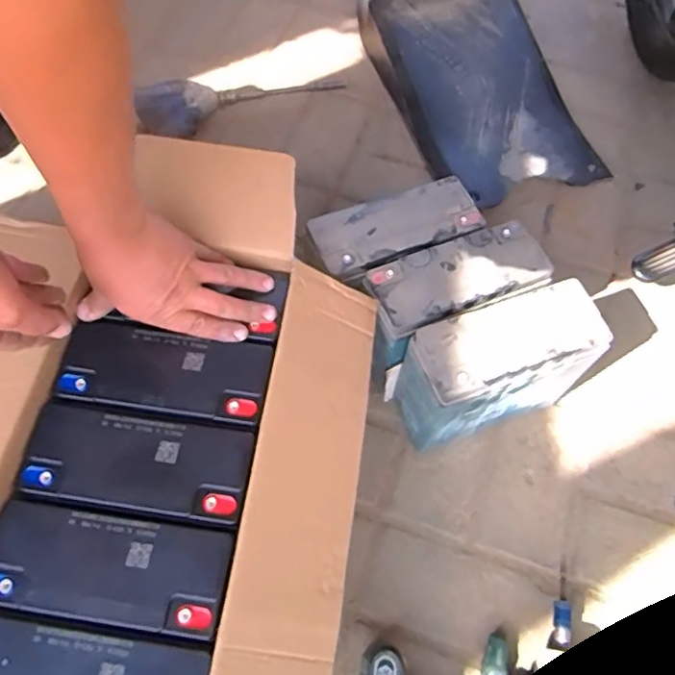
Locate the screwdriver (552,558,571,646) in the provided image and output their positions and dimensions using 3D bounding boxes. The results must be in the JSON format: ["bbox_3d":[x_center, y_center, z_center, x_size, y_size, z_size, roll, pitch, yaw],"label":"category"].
[{"bbox_3d":[0.219,0.255,0.569,0.015,0.018,0.083,16,48,5],"label":"screwdriver"}]

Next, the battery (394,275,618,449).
[{"bbox_3d":[0.159,0.037,0.611,0.175,0.171,0.081,-18,65,-9],"label":"battery"}]

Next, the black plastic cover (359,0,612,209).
[{"bbox_3d":[0.206,-0.411,0.870,0.248,0.151,0.456,-17,65,-9],"label":"black plastic cover"}]

